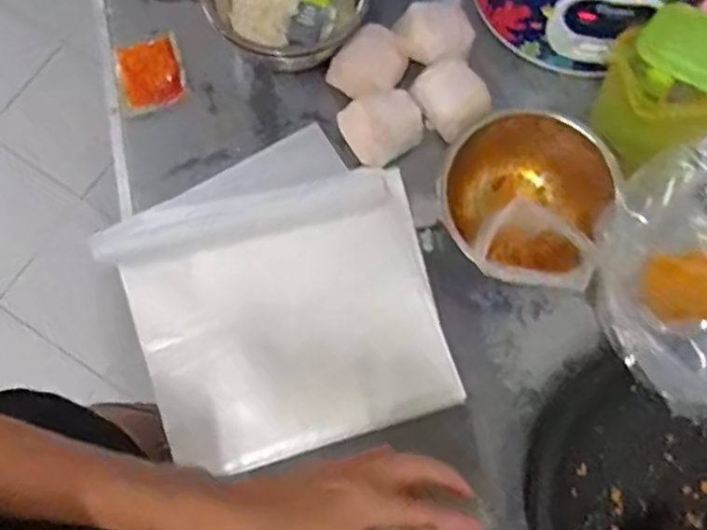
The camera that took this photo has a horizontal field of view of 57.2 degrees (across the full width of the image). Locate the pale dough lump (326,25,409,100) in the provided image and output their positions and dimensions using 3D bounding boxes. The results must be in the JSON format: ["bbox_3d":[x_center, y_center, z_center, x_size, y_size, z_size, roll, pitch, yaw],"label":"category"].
[{"bbox_3d":[0.017,-0.214,0.692,0.074,0.039,0.061,-40,80,-12],"label":"pale dough lump"}]

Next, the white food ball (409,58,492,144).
[{"bbox_3d":[0.101,-0.176,0.673,0.057,0.040,0.079,-35,79,-11],"label":"white food ball"}]

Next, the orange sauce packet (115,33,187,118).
[{"bbox_3d":[-0.222,-0.208,0.711,0.071,0.018,0.078,-16,76,-7],"label":"orange sauce packet"}]

